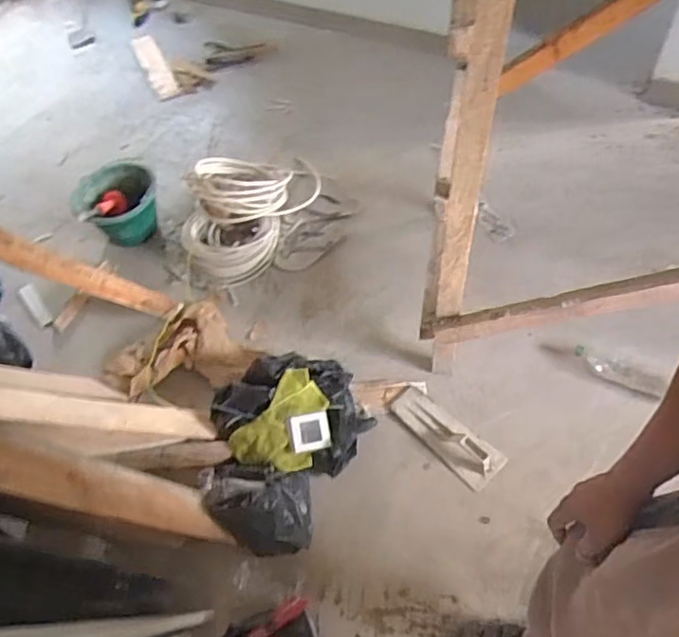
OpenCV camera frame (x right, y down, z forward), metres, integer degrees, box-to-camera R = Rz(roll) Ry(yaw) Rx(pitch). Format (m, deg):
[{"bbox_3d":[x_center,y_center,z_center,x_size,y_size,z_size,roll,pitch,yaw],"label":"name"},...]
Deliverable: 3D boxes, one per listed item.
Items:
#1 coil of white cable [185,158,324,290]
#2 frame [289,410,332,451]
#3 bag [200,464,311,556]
[{"bbox_3d":[-0.290,-0.387,1.903,0.398,0.180,0.596,6,56,11],"label":"coil of white cable"},{"bbox_3d":[-0.071,0.273,1.418,0.091,0.013,0.097,-10,54,-1],"label":"frame"},{"bbox_3d":[-0.194,0.423,1.335,0.270,0.142,0.196,7,56,11],"label":"bag"}]

